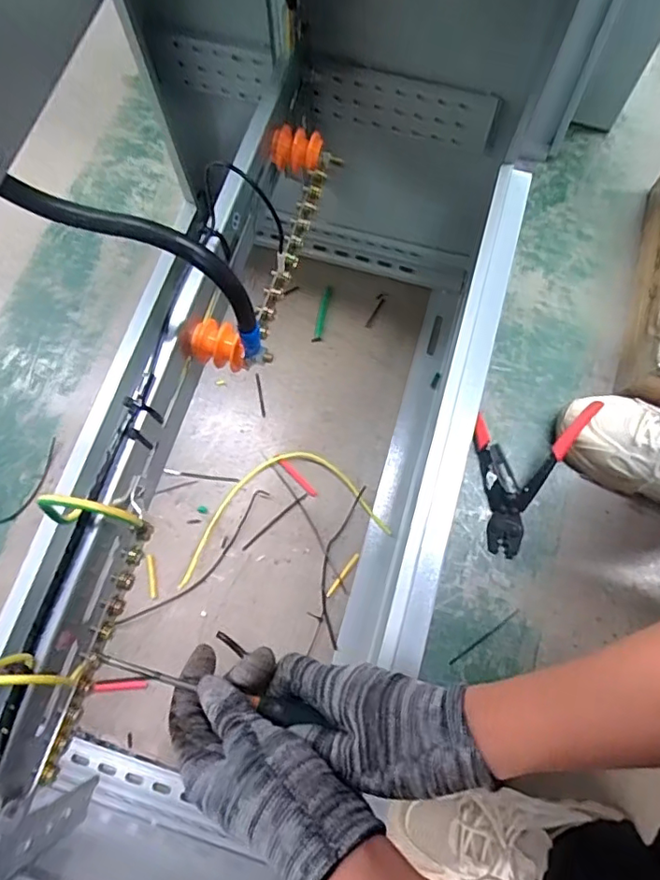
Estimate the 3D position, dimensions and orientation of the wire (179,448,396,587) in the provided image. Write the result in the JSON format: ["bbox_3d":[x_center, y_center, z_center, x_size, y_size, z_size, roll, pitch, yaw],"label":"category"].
[{"bbox_3d":[-0.063,0.079,0.656,0.242,0.008,0.124,-13,73,-4],"label":"wire"}]

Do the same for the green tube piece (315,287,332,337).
[{"bbox_3d":[-0.009,-0.170,0.738,0.011,0.007,0.079,10,73,3],"label":"green tube piece"}]

